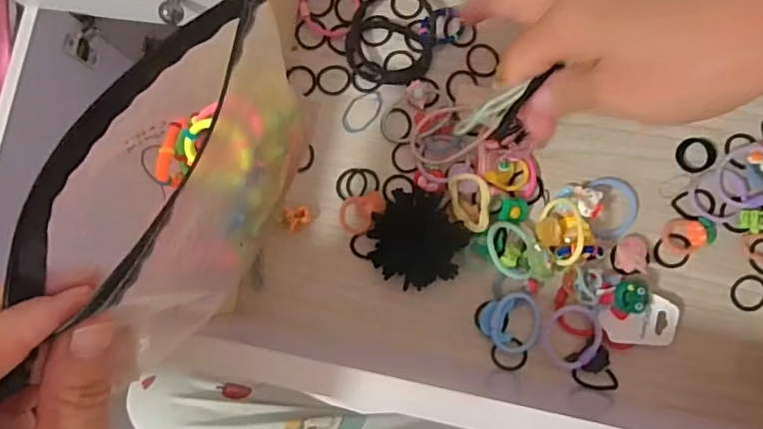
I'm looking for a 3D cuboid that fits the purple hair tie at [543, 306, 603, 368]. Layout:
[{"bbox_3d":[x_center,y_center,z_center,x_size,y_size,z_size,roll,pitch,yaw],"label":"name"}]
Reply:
[{"bbox_3d":[0.110,0.071,0.323,0.030,0.007,0.036,20,88,7],"label":"purple hair tie"}]

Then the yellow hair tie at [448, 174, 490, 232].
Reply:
[{"bbox_3d":[0.052,-0.007,0.323,0.021,0.015,0.034,-10,84,5],"label":"yellow hair tie"}]

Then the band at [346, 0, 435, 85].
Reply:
[{"bbox_3d":[0.006,-0.112,0.347,0.053,0.008,0.061,10,87,7],"label":"band"}]

